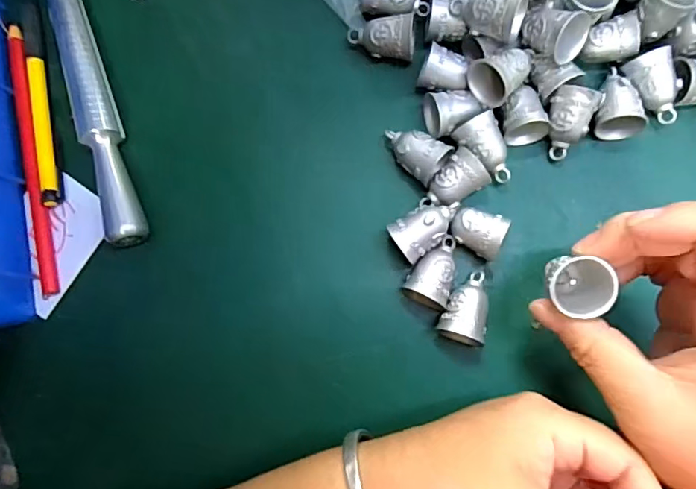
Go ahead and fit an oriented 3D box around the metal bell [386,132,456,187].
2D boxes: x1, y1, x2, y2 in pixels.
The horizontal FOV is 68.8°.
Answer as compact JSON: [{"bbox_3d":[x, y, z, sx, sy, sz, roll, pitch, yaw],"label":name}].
[{"bbox_3d":[0.035,-0.049,0.276,0.034,0.026,0.023,35,87,7],"label":"metal bell"}]

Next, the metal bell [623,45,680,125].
[{"bbox_3d":[0.164,-0.083,0.272,0.020,0.019,0.037,-23,82,1],"label":"metal bell"}]

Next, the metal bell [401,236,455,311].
[{"bbox_3d":[0.046,0.013,0.267,0.023,0.022,0.037,24,86,7],"label":"metal bell"}]

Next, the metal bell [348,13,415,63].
[{"bbox_3d":[0.018,-0.113,0.283,0.036,0.024,0.020,5,84,5],"label":"metal bell"}]

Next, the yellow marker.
[{"bbox_3d":[-0.178,-0.081,0.298,0.009,0.015,0.120,-10,83,3],"label":"yellow marker"}]

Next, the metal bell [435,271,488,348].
[{"bbox_3d":[0.062,0.032,0.264,0.023,0.021,0.036,18,85,6],"label":"metal bell"}]

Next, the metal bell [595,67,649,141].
[{"bbox_3d":[0.142,-0.073,0.273,0.023,0.018,0.034,-14,83,3],"label":"metal bell"}]

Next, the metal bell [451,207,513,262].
[{"bbox_3d":[0.067,-0.006,0.267,0.027,0.023,0.022,24,86,7],"label":"metal bell"}]

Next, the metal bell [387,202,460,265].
[{"bbox_3d":[0.041,-0.009,0.269,0.037,0.027,0.021,-34,82,0],"label":"metal bell"}]

